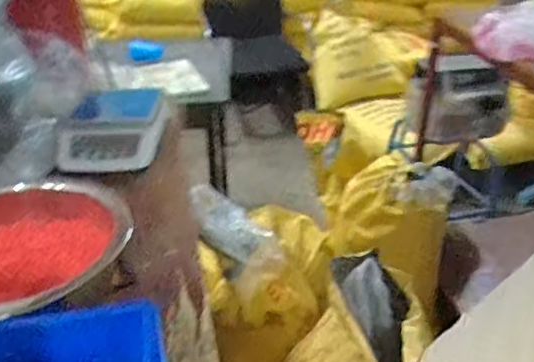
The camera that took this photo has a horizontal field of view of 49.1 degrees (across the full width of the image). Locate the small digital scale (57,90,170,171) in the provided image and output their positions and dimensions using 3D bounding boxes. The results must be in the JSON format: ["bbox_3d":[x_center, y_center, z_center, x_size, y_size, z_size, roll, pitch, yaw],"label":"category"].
[{"bbox_3d":[-0.251,-0.095,0.973,0.156,0.047,0.222,-2,31,-3],"label":"small digital scale"}]

